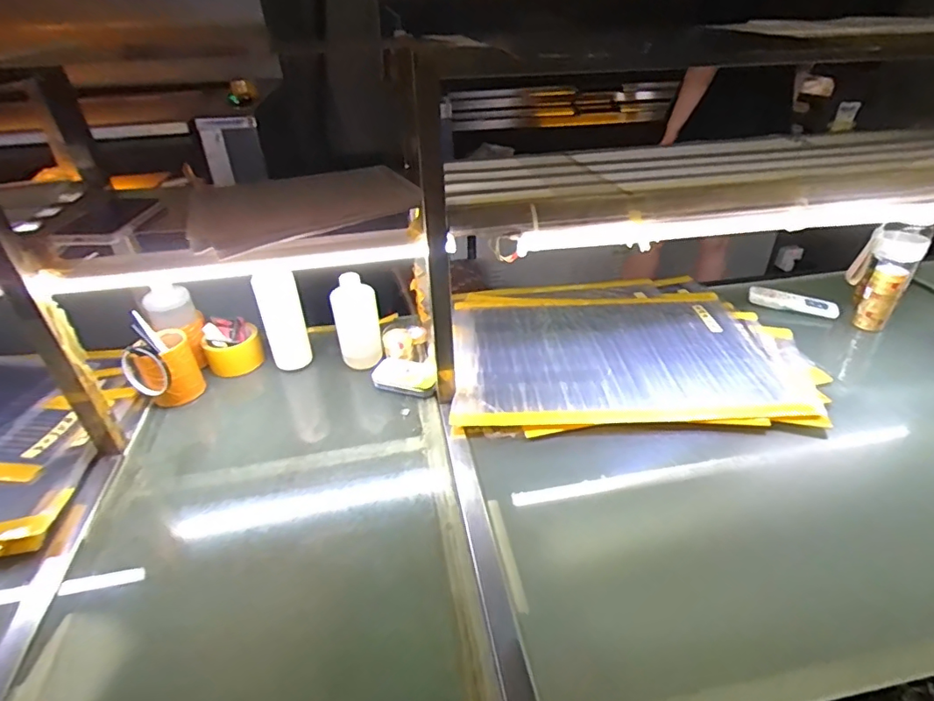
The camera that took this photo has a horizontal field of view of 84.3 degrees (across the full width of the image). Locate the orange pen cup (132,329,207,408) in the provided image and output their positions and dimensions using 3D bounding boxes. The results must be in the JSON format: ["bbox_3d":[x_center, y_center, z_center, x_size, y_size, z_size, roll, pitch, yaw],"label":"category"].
[{"bbox_3d":[-0.460,0.031,0.800,0.080,0.098,0.074,-24,40,-29],"label":"orange pen cup"}]

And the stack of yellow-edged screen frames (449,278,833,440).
[{"bbox_3d":[0.284,-0.021,0.972,0.610,0.032,0.480,-2,34,1],"label":"stack of yellow-edged screen frames"}]

